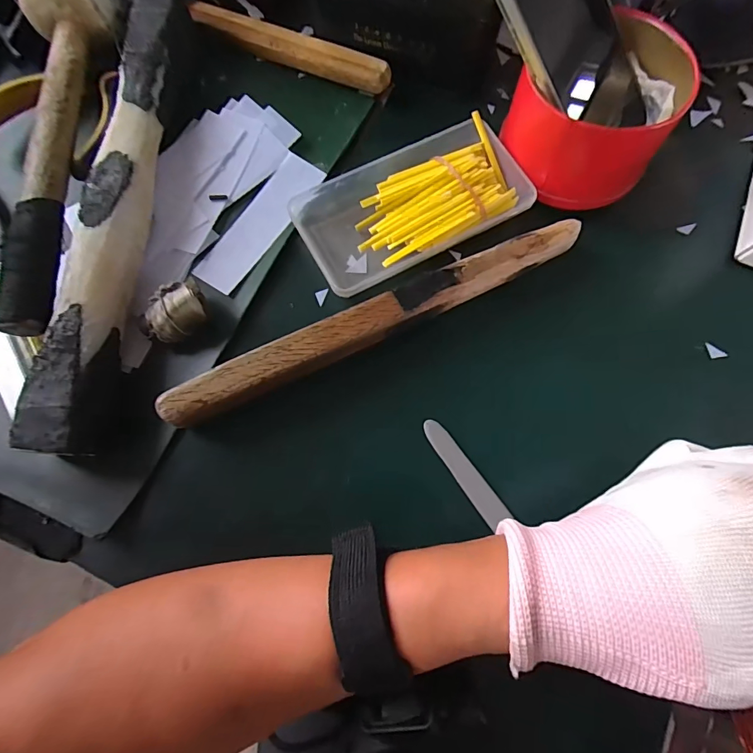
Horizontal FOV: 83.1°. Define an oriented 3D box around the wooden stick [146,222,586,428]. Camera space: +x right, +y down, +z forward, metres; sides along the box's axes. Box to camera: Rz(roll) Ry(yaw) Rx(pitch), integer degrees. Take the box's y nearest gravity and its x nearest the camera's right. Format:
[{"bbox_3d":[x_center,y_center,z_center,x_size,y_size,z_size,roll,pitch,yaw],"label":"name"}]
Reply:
[{"bbox_3d":[0.004,-0.035,0.263,0.267,0.028,0.025,-25,78,-7],"label":"wooden stick"}]

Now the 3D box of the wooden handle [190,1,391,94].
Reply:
[{"bbox_3d":[-0.064,-0.247,0.319,0.155,0.018,0.020,24,76,5],"label":"wooden handle"}]

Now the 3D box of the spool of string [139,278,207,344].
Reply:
[{"bbox_3d":[-0.125,-0.039,0.262,0.041,0.025,0.029,-24,78,-7],"label":"spool of string"}]

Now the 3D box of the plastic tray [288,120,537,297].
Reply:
[{"bbox_3d":[0.024,-0.119,0.287,0.152,0.018,0.084,-28,78,-8],"label":"plastic tray"}]

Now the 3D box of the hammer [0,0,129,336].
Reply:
[{"bbox_3d":[-0.214,-0.151,0.277,0.064,0.047,0.257,1,76,-1],"label":"hammer"}]

